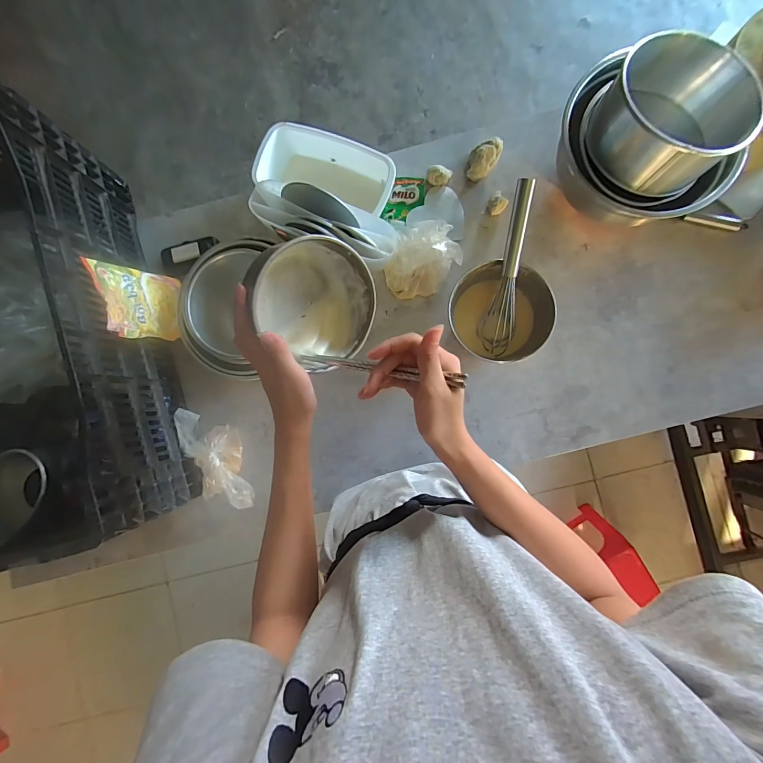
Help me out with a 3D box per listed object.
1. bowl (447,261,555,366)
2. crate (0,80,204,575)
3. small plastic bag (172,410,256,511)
[{"bbox_3d":[0.191,-0.109,0.562,0.155,0.071,0.147,0,87,3],"label":"bowl"},{"bbox_3d":[-0.577,-0.048,0.514,0.399,0.220,0.610,-19,86,2],"label":"crate"},{"bbox_3d":[-0.273,0.129,0.570,0.066,0.078,0.184,-30,86,1],"label":"small plastic bag"}]

